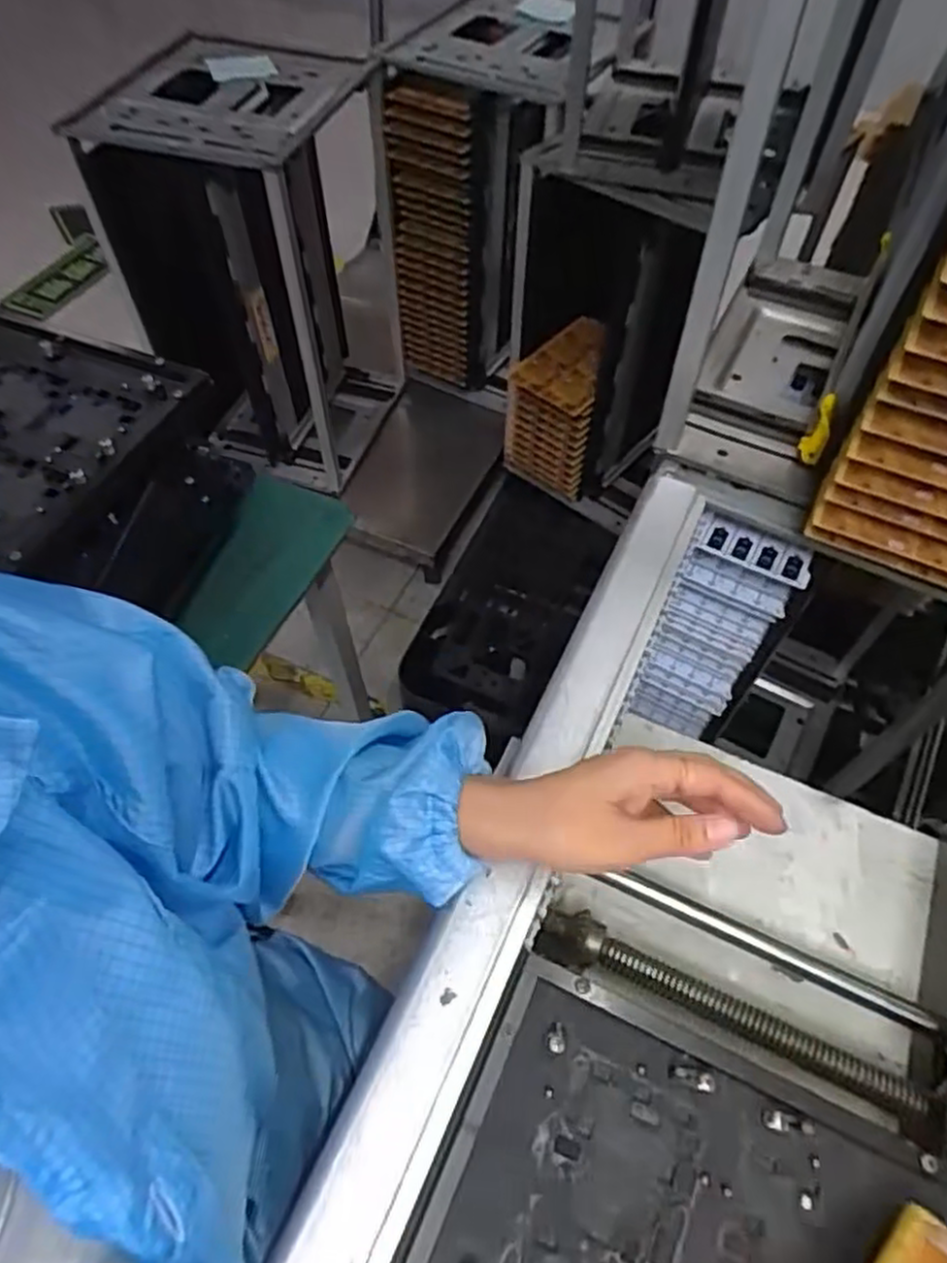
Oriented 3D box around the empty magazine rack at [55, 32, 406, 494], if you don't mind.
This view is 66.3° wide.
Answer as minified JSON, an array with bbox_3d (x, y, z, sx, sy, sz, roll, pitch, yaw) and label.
[{"bbox_3d":[-0.322,-0.545,1.193,0.292,0.607,0.355,20,59,13],"label":"empty magazine rack"}]

